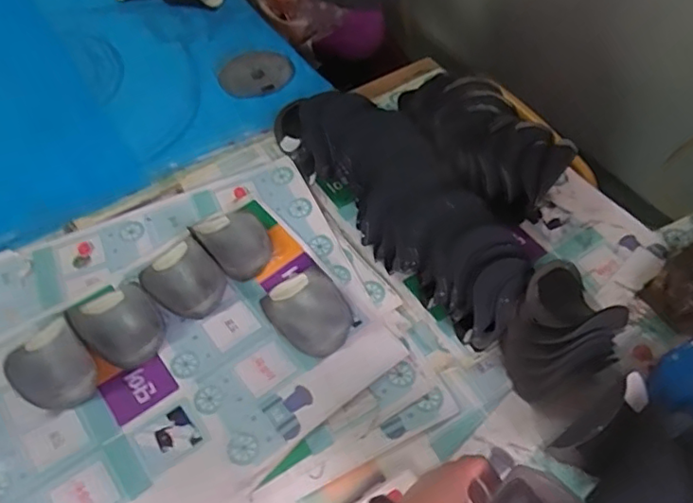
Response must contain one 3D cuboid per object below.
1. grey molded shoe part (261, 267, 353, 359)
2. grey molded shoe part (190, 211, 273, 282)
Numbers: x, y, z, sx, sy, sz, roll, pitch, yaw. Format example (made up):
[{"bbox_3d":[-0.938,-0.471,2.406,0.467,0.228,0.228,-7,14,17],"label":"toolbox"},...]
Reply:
[{"bbox_3d":[-0.054,0.084,0.821,0.102,0.025,0.134,-26,57,-16],"label":"grey molded shoe part"},{"bbox_3d":[-0.171,-0.020,0.901,0.092,0.046,0.135,-37,60,-22],"label":"grey molded shoe part"}]

